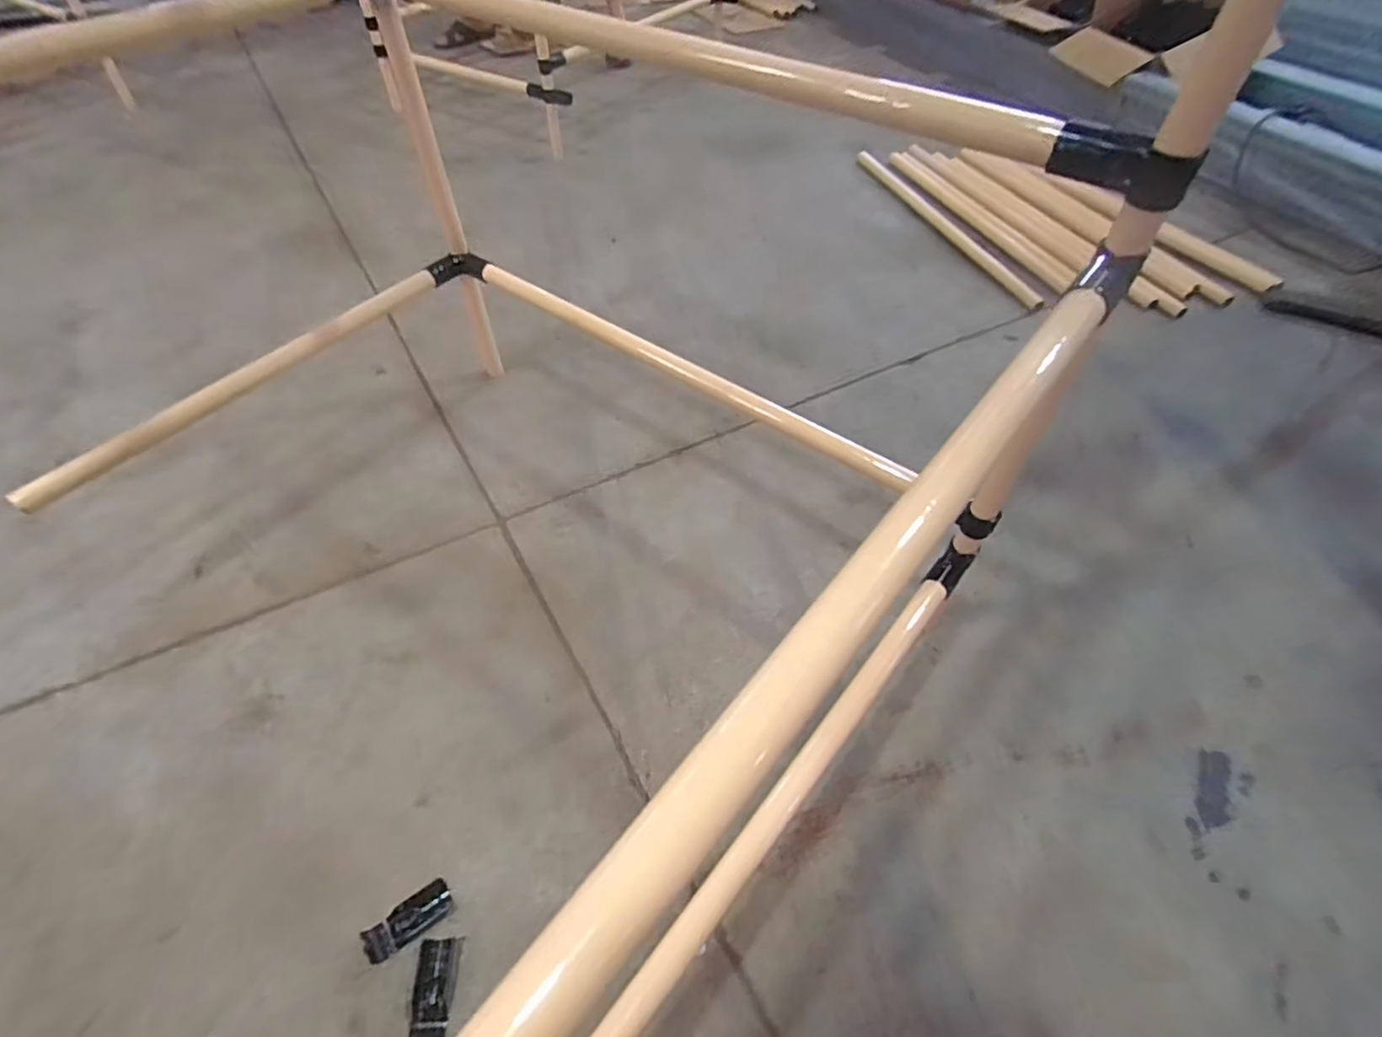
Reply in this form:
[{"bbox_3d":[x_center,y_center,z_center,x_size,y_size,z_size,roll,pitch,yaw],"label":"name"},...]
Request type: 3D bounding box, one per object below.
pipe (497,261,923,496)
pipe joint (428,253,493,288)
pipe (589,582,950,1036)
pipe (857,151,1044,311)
[{"bbox_3d":[-0.026,-0.201,0.821,0.667,0.030,0.030,29,55,21],"label":"pipe"},{"bbox_3d":[-0.355,-0.382,0.973,0.090,0.039,0.050,1,50,-1],"label":"pipe joint"},{"bbox_3d":[0.082,0.241,0.542,0.027,0.028,0.551,35,61,23],"label":"pipe"},{"bbox_3d":[0.610,-0.752,1.579,0.029,0.029,0.800,-11,52,-12],"label":"pipe"}]

